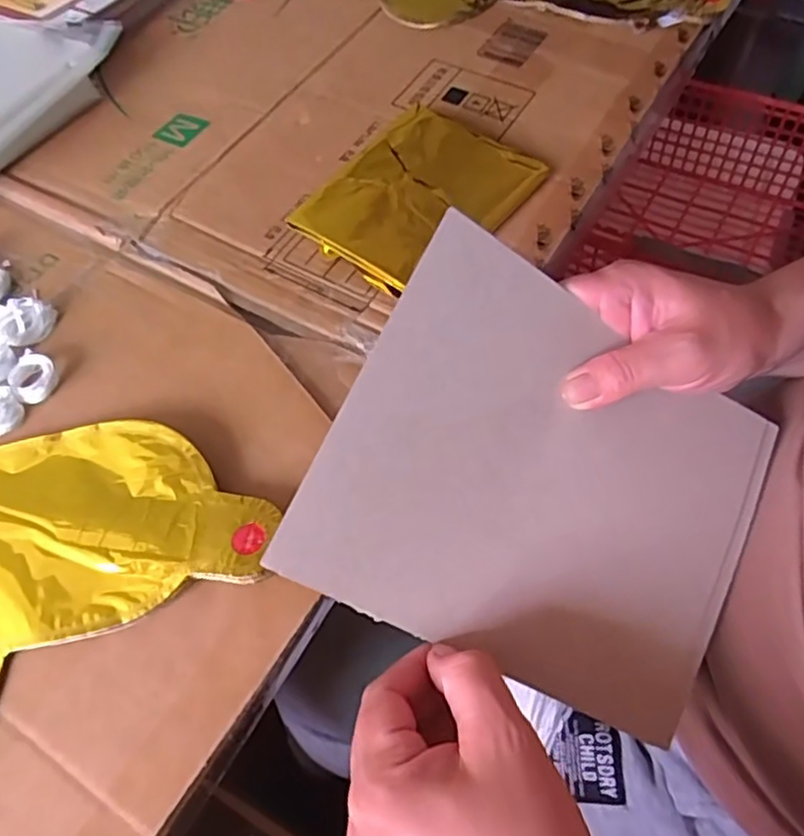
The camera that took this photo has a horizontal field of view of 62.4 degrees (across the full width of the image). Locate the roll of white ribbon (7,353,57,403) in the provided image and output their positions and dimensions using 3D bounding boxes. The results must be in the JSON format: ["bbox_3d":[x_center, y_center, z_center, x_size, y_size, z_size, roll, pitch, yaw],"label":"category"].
[{"bbox_3d":[-0.207,-0.023,0.373,0.025,0.011,0.025,-1,59,2],"label":"roll of white ribbon"}]

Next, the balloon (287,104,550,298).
[{"bbox_3d":[0.010,-0.150,0.440,0.105,0.018,0.149,37,67,21],"label":"balloon"}]

